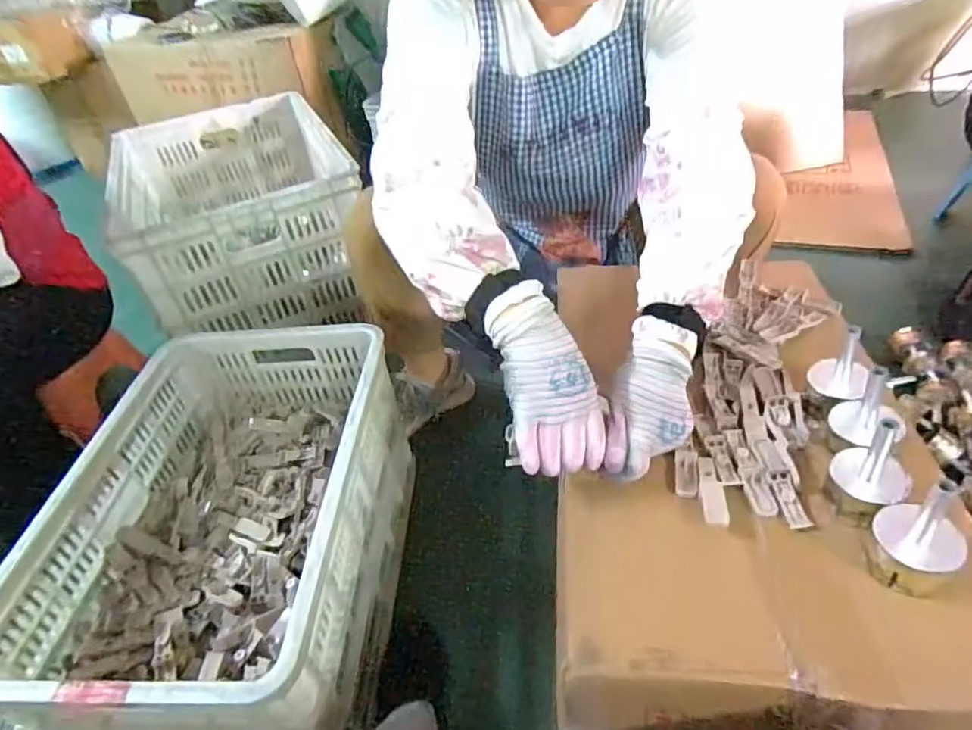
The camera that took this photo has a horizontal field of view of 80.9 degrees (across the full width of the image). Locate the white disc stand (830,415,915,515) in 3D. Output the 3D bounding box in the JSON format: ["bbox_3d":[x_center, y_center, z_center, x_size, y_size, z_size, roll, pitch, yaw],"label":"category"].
[{"bbox_3d":[0.337,0.089,0.496,0.057,0.085,0.060,-36,48,-29],"label":"white disc stand"}]

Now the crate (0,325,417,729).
[{"bbox_3d":[-0.341,0.202,0.802,0.370,0.236,0.556,-3,40,6],"label":"crate"}]

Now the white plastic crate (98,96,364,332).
[{"bbox_3d":[-0.591,-0.382,1.399,0.474,0.298,0.713,-21,42,-15],"label":"white plastic crate"}]

